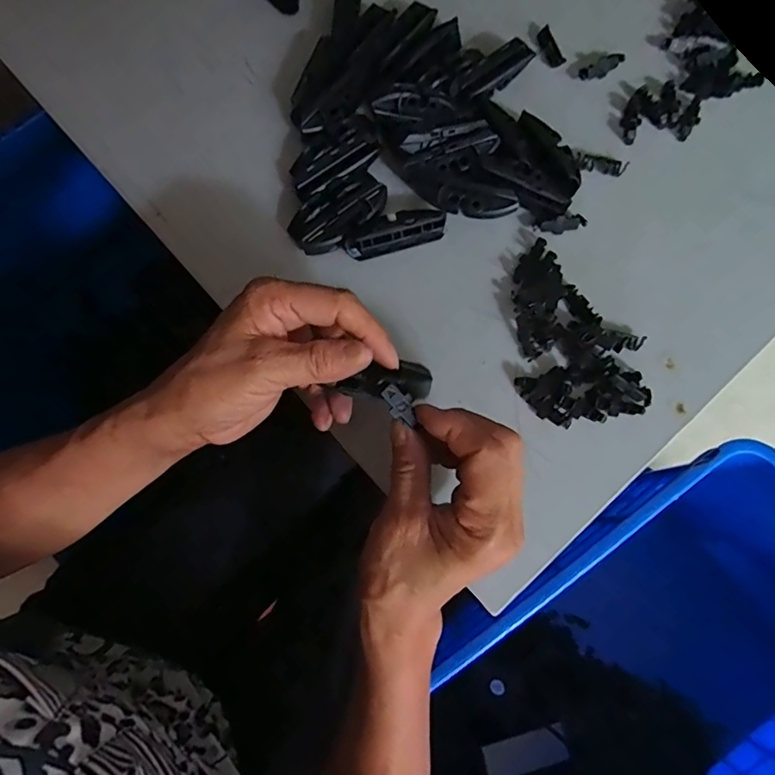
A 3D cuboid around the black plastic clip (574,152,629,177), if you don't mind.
[{"bbox_3d":[0.152,-0.159,0.362,0.036,0.004,0.014,10,79,6],"label":"black plastic clip"}]

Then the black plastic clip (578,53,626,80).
[{"bbox_3d":[0.162,-0.242,0.383,0.037,0.004,0.013,-28,78,-2],"label":"black plastic clip"}]

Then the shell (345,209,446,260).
[{"bbox_3d":[0.005,-0.110,0.355,0.070,0.020,0.021,-15,78,0],"label":"shell"}]

